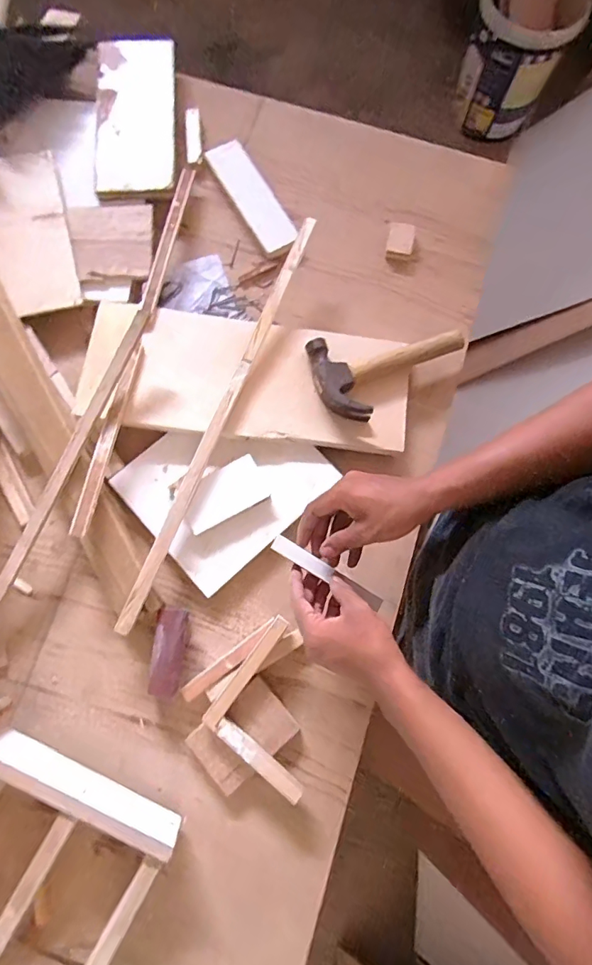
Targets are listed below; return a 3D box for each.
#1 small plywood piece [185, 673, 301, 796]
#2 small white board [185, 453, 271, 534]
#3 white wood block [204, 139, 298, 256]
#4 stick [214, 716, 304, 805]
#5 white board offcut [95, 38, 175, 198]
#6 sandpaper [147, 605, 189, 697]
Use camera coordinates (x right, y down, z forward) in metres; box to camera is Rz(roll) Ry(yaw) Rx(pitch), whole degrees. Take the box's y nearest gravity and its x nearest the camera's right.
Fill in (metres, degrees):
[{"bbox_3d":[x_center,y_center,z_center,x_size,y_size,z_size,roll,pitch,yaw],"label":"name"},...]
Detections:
[{"bbox_3d":[-0.064,0.306,0.569,0.113,0.013,0.083,-39,88,-10],"label":"small plywood piece"},{"bbox_3d":[-0.095,0.013,0.611,0.110,0.008,0.061,-28,81,-7],"label":"small white board"},{"bbox_3d":[-0.066,-0.433,0.714,0.055,0.019,0.191,-30,81,-8],"label":"white wood block"},{"bbox_3d":[-0.043,0.327,0.552,0.125,0.018,0.019,40,80,6],"label":"stick"},{"bbox_3d":[-0.250,-0.573,0.725,0.119,0.014,0.284,-5,81,0],"label":"white board offcut"},{"bbox_3d":[-0.156,0.210,0.588,0.037,0.040,0.101,2,78,-2],"label":"sandpaper"}]

